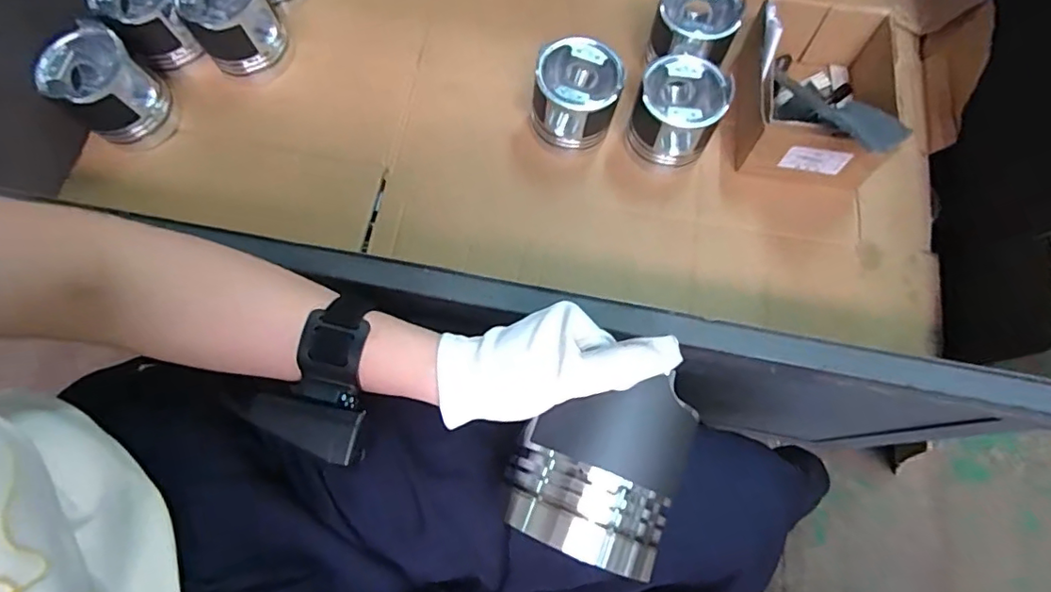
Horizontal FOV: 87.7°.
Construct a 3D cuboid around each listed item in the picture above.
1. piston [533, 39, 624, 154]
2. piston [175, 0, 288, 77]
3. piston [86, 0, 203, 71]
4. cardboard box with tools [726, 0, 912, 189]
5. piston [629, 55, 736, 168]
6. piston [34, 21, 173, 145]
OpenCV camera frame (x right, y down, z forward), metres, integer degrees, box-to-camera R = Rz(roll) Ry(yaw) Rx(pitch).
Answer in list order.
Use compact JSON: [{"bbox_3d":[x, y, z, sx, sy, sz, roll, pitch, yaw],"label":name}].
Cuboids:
[{"bbox_3d":[0.058,-0.229,0.648,0.095,0.109,0.089,0,70,-1],"label":"piston"},{"bbox_3d":[-0.349,-0.326,0.667,0.093,0.103,0.093,-34,74,-12],"label":"piston"},{"bbox_3d":[-0.451,-0.335,0.667,0.096,0.099,0.091,-34,74,-12],"label":"piston"},{"bbox_3d":[0.349,-0.232,0.646,0.168,0.124,0.219,6,70,1],"label":"cardboard box with tools"},{"bbox_3d":[0.176,-0.208,0.646,0.094,0.104,0.098,0,70,-1],"label":"piston"},{"bbox_3d":[-0.484,-0.239,0.636,0.094,0.096,0.094,-43,76,-14],"label":"piston"}]

